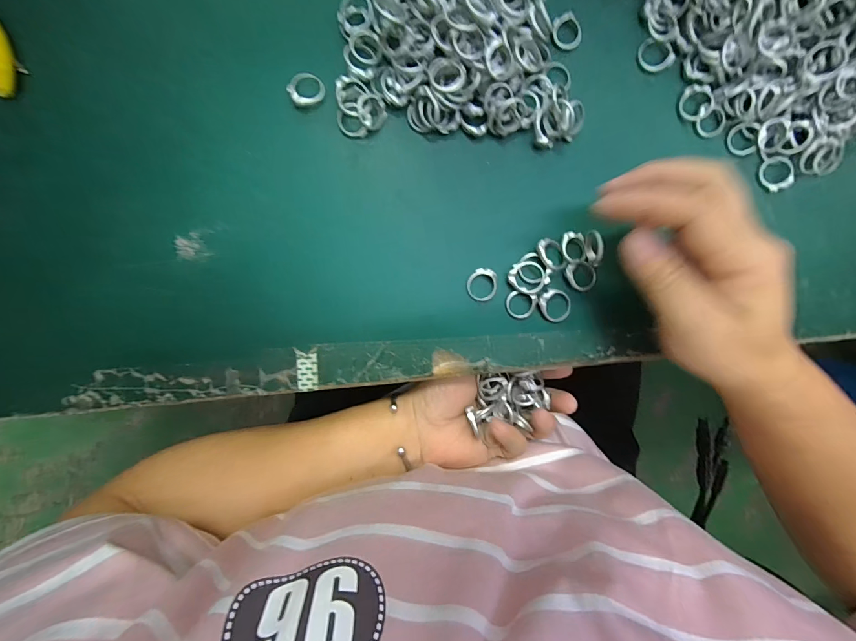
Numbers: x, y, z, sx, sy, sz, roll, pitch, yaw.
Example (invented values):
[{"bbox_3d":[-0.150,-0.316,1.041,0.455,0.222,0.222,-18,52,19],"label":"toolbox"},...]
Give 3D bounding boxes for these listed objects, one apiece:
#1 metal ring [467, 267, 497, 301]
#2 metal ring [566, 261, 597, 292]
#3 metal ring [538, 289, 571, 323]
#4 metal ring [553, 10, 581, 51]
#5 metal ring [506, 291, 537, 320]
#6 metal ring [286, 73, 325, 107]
[{"bbox_3d":[0.036,-0.024,0.237,0.019,0.004,0.021,6,92,-4],"label":"metal ring"},{"bbox_3d":[0.103,-0.029,0.241,0.020,0.005,0.020,-15,93,-3],"label":"metal ring"},{"bbox_3d":[0.086,-0.010,0.241,0.021,0.005,0.023,0,93,-4],"label":"metal ring"},{"bbox_3d":[0.091,-0.189,0.236,0.019,0.004,0.021,-25,94,-2],"label":"metal ring"},{"bbox_3d":[0.062,-0.010,0.240,0.019,0.005,0.017,15,92,-4],"label":"metal ring"},{"bbox_3d":[-0.076,-0.146,0.226,0.022,0.006,0.021,0,93,-4],"label":"metal ring"}]

